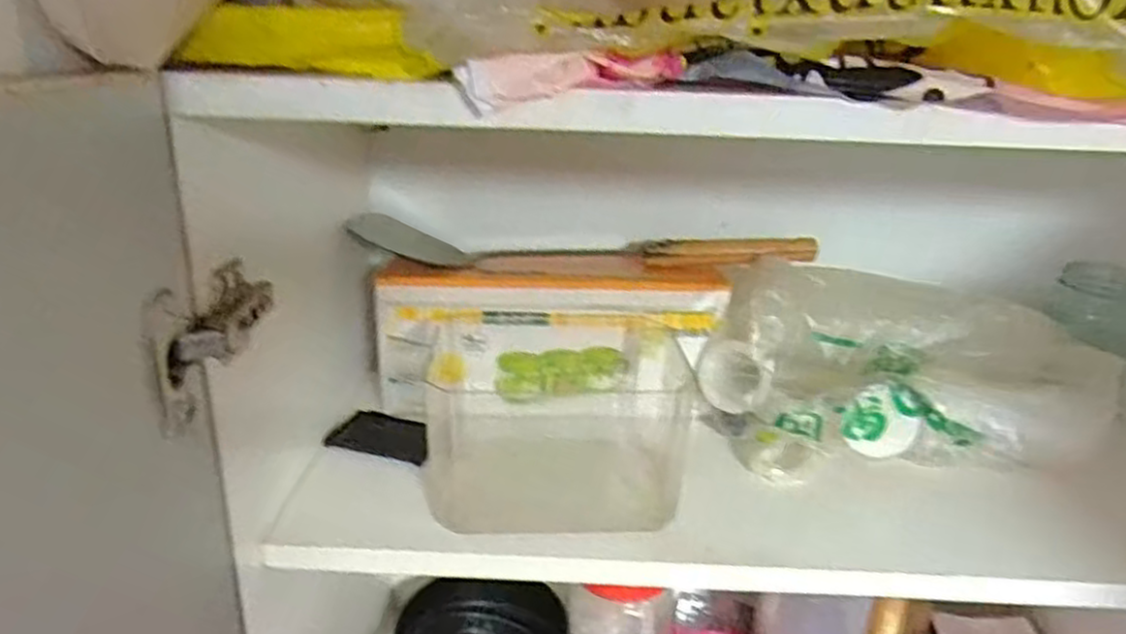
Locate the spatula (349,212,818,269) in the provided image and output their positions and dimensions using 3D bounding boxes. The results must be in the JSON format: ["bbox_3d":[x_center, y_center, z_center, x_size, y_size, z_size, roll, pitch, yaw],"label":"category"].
[{"bbox_3d":[0.019,-0.054,0.609,0.370,0.040,0.060,4,20,5],"label":"spatula"}]

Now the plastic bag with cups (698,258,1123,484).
[{"bbox_3d":[0.251,0.044,0.554,0.270,0.126,0.103,2,20,1],"label":"plastic bag with cups"}]

